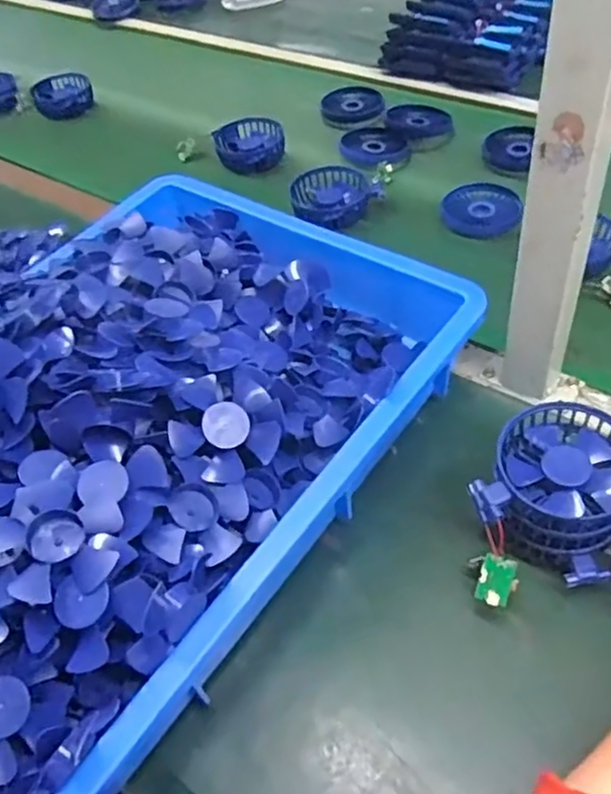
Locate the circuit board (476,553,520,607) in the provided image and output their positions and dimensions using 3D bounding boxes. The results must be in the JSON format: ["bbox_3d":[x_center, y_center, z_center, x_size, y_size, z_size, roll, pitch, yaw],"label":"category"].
[{"bbox_3d":[0.127,0.121,0.444,0.025,0.005,0.031,14,88,16],"label":"circuit board"}]

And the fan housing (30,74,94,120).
[{"bbox_3d":[-0.356,-0.444,0.998,0.084,0.033,0.084,-17,49,-10],"label":"fan housing"}]

